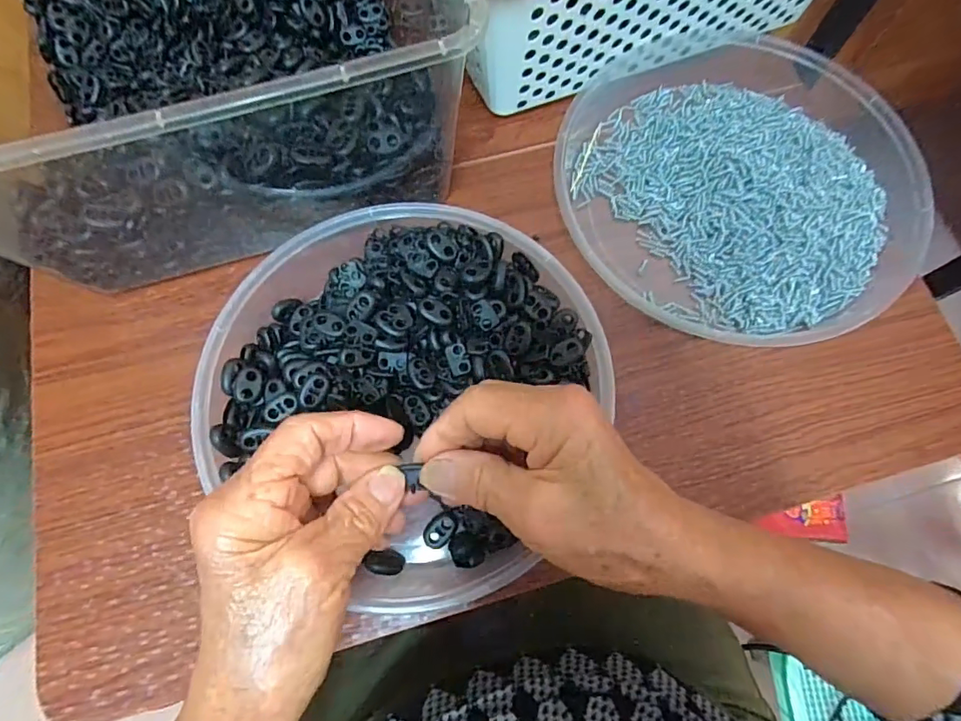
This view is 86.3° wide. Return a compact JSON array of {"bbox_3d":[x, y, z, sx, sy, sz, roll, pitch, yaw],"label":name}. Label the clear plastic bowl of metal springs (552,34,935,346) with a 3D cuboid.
[{"bbox_3d":[0.169,-0.132,0.345,0.224,0.034,0.229,0,74,-1],"label":"clear plastic bowl of metal springs"}]

